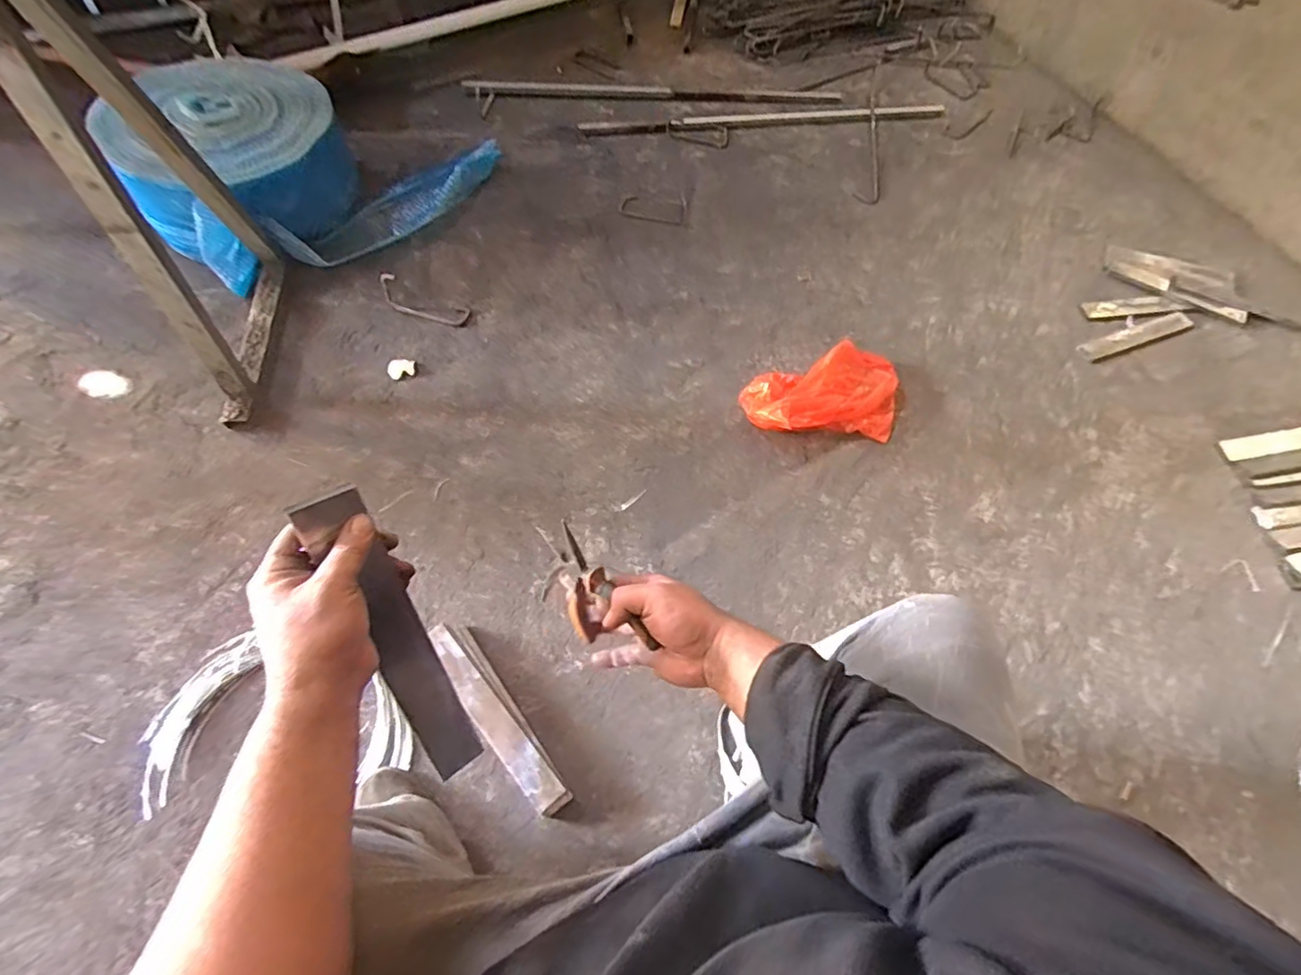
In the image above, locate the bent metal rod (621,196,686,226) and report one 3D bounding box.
[{"bbox_3d":[0.011,-0.716,1.475,0.158,0.008,0.099,10,64,1],"label":"bent metal rod"}]

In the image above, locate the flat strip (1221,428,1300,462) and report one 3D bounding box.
[{"bbox_3d":[1.404,-0.105,1.272,0.304,0.015,0.052,-8,66,-8],"label":"flat strip"}]

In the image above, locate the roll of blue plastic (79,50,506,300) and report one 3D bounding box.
[{"bbox_3d":[-0.764,-0.755,1.271,0.447,0.294,0.696,37,66,14],"label":"roll of blue plastic"}]

